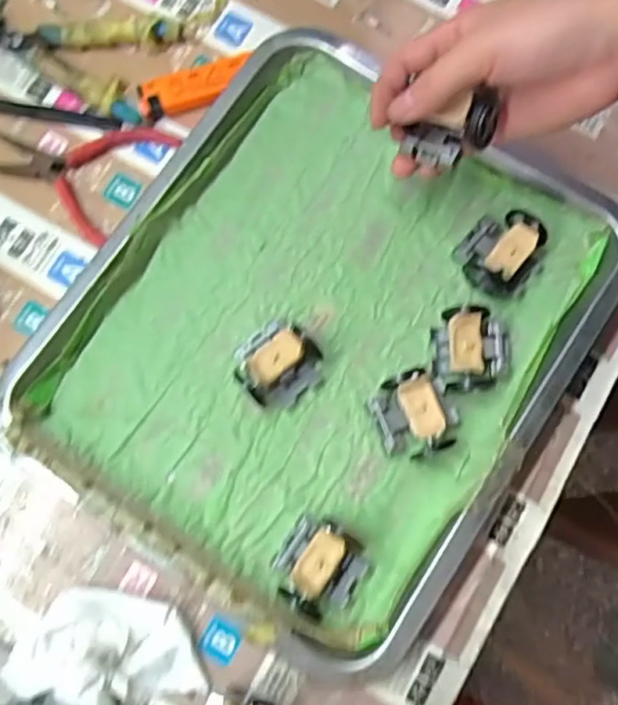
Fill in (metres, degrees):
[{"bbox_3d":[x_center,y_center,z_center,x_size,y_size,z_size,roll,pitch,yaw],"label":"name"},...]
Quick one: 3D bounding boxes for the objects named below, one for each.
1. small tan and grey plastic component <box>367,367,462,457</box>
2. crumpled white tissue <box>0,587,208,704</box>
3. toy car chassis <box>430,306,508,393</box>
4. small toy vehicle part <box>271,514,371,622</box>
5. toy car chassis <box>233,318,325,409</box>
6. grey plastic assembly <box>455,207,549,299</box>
[{"bbox_3d":[0.059,0.034,0.347,0.044,0.029,0.045,-22,84,-3],"label":"small tan and grey plastic component"},{"bbox_3d":[-0.105,0.162,0.324,0.083,0.028,0.078,43,85,4],"label":"crumpled white tissue"},{"bbox_3d":[0.092,-0.001,0.354,0.039,0.029,0.046,-1,83,0],"label":"toy car chassis"},{"bbox_3d":[0.006,0.113,0.329,0.045,0.030,0.044,36,85,4],"label":"small toy vehicle part"},{"bbox_3d":[-0.018,0.006,0.355,0.045,0.028,0.045,-40,85,-4],"label":"toy car chassis"},{"bbox_3d":[0.112,-0.058,0.364,0.047,0.030,0.046,39,85,4],"label":"grey plastic assembly"}]

